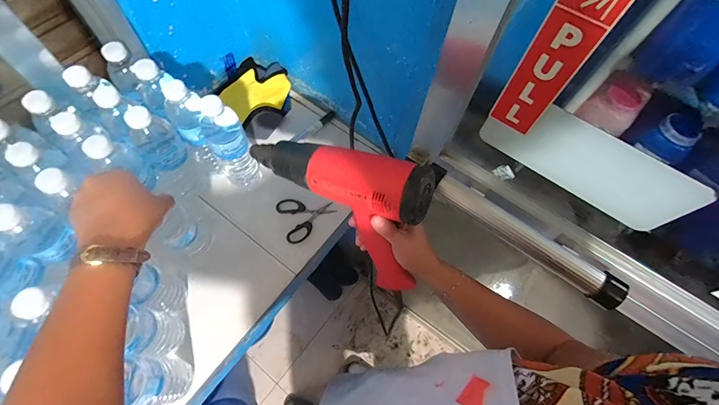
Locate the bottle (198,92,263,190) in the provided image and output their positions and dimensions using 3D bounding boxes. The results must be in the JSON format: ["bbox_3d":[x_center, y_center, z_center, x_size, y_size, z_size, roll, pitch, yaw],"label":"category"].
[{"bbox_3d":[-0.214,-0.095,0.570,0.062,0.205,0.057,-32,71,-17],"label":"bottle"}]

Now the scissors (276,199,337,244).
[{"bbox_3d":[-0.096,0.022,0.633,0.101,0.011,0.089,-20,68,-12],"label":"scissors"}]

